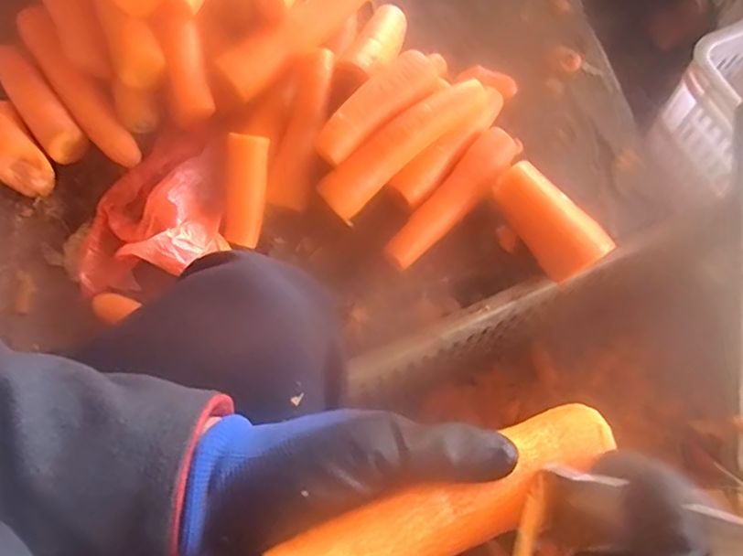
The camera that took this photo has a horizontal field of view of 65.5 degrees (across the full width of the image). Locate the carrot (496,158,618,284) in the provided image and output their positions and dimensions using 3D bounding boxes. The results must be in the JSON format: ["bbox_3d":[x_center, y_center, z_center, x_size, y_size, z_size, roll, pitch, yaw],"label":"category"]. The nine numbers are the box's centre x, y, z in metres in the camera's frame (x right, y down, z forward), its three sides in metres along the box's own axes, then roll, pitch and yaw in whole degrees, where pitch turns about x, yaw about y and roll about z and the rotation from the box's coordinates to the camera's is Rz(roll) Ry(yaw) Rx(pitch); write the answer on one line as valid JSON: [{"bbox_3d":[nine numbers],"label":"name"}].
[{"bbox_3d":[0.153,-0.046,0.512,0.049,0.052,0.110,-34,73,-10],"label":"carrot"}]

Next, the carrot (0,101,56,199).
[{"bbox_3d":[-0.345,-0.124,0.558,0.044,0.032,0.102,-35,73,-10],"label":"carrot"}]

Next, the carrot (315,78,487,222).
[{"bbox_3d":[0.028,-0.121,0.518,0.174,0.040,0.040,-38,74,-11],"label":"carrot"}]

